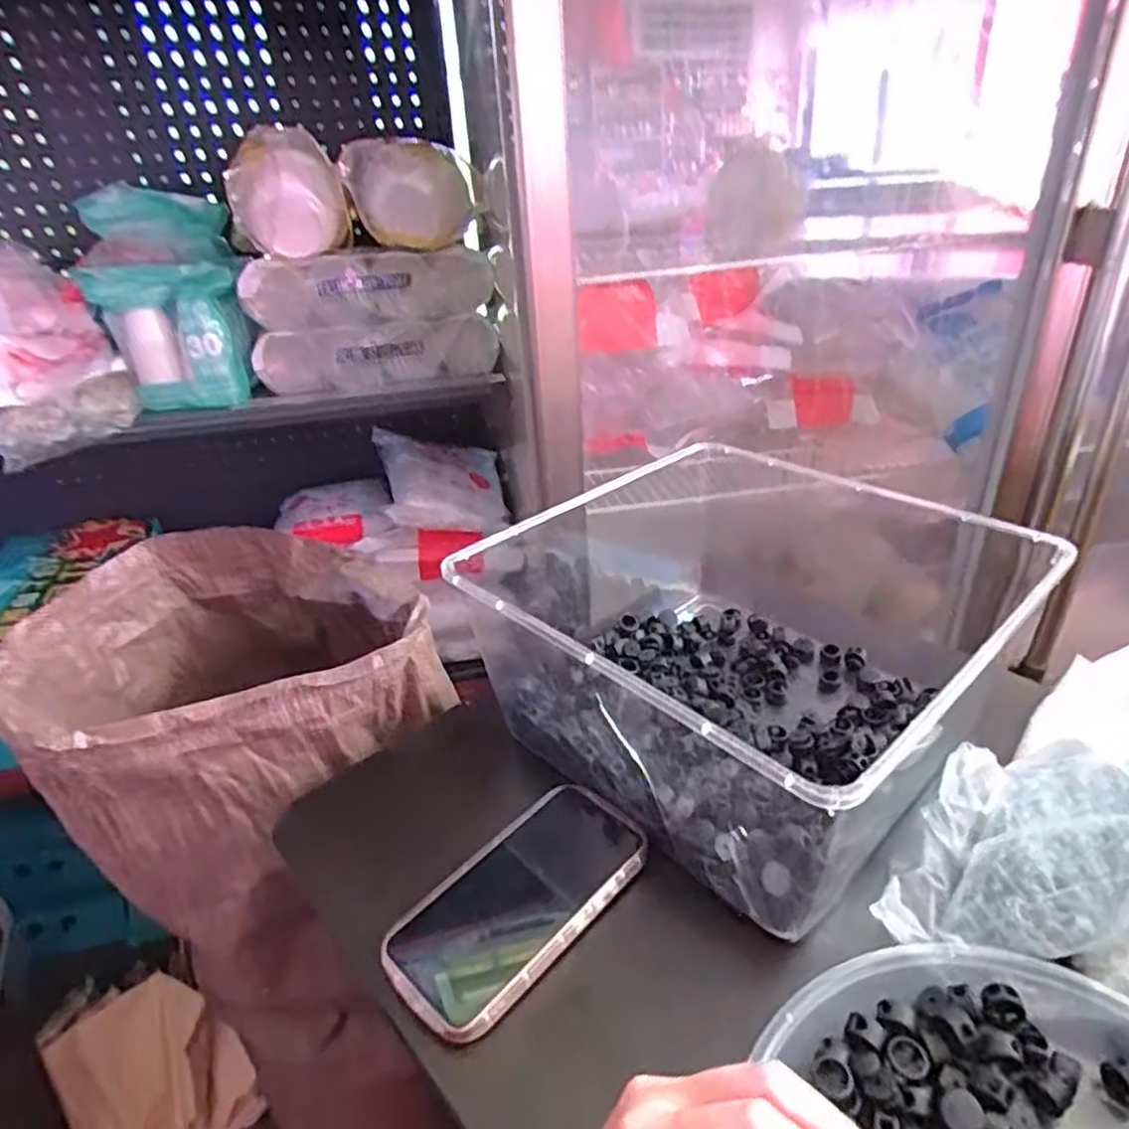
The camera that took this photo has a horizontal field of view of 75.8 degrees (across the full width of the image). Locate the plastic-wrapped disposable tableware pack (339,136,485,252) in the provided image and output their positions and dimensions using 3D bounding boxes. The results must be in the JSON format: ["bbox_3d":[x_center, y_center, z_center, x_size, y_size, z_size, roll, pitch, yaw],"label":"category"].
[{"bbox_3d":[-0.169,-0.421,0.822,0.145,0.102,0.092,-7,31,-5],"label":"plastic-wrapped disposable tableware pack"}]

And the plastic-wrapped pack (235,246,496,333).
[{"bbox_3d":[-0.221,-0.318,0.838,0.284,0.077,0.065,-12,32,-13],"label":"plastic-wrapped pack"}]

